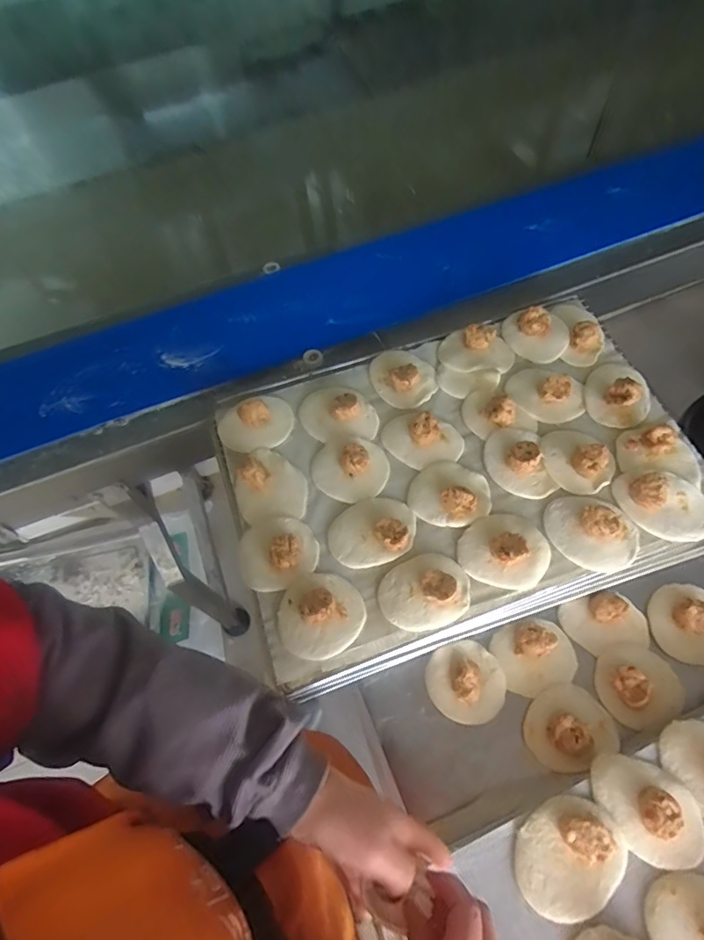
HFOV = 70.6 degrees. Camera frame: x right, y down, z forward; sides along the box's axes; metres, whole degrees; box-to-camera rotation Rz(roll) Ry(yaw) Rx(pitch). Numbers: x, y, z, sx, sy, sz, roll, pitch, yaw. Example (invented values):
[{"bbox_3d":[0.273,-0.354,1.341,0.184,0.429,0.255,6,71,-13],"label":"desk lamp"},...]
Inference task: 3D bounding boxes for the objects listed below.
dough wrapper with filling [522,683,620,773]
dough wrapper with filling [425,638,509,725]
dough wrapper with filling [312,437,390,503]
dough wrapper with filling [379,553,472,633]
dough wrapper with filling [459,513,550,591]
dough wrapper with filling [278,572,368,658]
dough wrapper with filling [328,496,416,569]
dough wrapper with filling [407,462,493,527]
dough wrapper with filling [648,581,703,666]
[{"bbox_3d":[0.245,0.293,0.562,0.088,0.030,0.082,-2,63,4],"label":"dough wrapper with filling"},{"bbox_3d":[0.136,0.250,0.587,0.088,0.039,0.088,-2,63,4],"label":"dough wrapper with filling"},{"bbox_3d":[-0.003,-0.007,0.660,0.098,0.041,0.095,-8,62,1],"label":"dough wrapper with filling"},{"bbox_3d":[0.085,0.139,0.577,0.102,0.033,0.082,-25,63,-8],"label":"dough wrapper with filling"},{"bbox_3d":[0.182,0.086,0.584,0.098,0.035,0.093,-2,63,4],"label":"dough wrapper with filling"},{"bbox_3d":[-0.039,0.169,0.583,0.099,0.025,0.095,-2,63,4],"label":"dough wrapper with filling"},{"bbox_3d":[0.025,0.074,0.622,0.112,0.032,0.087,-23,63,-7],"label":"dough wrapper with filling"},{"bbox_3d":[0.126,0.027,0.627,0.099,0.029,0.084,20,66,14],"label":"dough wrapper with filling"},{"bbox_3d":[0.412,0.182,0.599,0.088,0.038,0.095,-19,63,-5],"label":"dough wrapper with filling"}]

